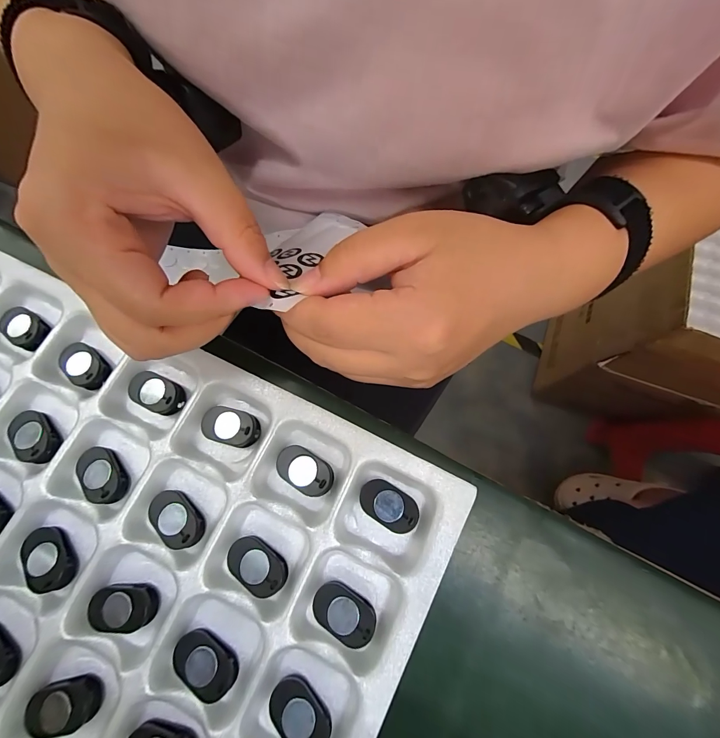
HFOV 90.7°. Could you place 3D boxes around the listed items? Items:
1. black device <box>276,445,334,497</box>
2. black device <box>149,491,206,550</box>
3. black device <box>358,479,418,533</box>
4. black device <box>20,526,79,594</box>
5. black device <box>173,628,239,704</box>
[{"bbox_3d":[-0.027,0.049,0.170,0.029,0.004,0.018,30,76,8],"label":"black device"},{"bbox_3d":[-0.087,0.070,0.167,0.029,0.004,0.018,37,80,10],"label":"black device"},{"bbox_3d":[0.013,0.064,0.166,0.028,0.006,0.017,30,76,8],"label":"black device"},{"bbox_3d":[-0.145,0.088,0.164,0.019,0.007,0.028,-28,77,-6],"label":"black device"},{"bbox_3d":[-0.066,0.126,0.152,0.029,0.009,0.017,26,76,7],"label":"black device"}]

